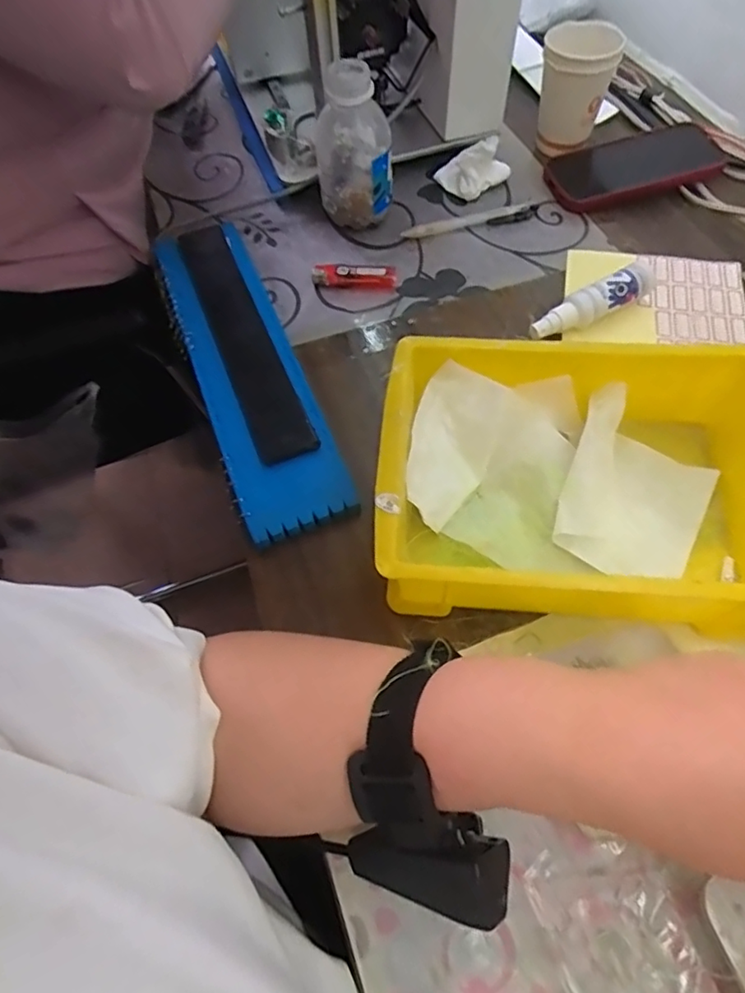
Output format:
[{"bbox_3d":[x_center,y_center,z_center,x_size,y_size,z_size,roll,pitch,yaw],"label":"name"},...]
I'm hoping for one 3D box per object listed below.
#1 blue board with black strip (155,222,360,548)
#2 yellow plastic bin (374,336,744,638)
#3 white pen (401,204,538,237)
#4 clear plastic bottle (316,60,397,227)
[{"bbox_3d":[-0.106,-0.113,0.473,0.083,0.024,0.332,-21,61,-8],"label":"blue board with black strip"},{"bbox_3d":[0.128,-0.010,0.373,0.237,0.074,0.169,2,61,6],"label":"yellow plastic bin"},{"bbox_3d":[0.096,-0.269,0.560,0.134,0.011,0.020,-13,60,-3],"label":"white pen"},{"bbox_3d":[-0.017,-0.310,0.525,0.069,0.124,0.056,-5,60,2],"label":"clear plastic bottle"}]

